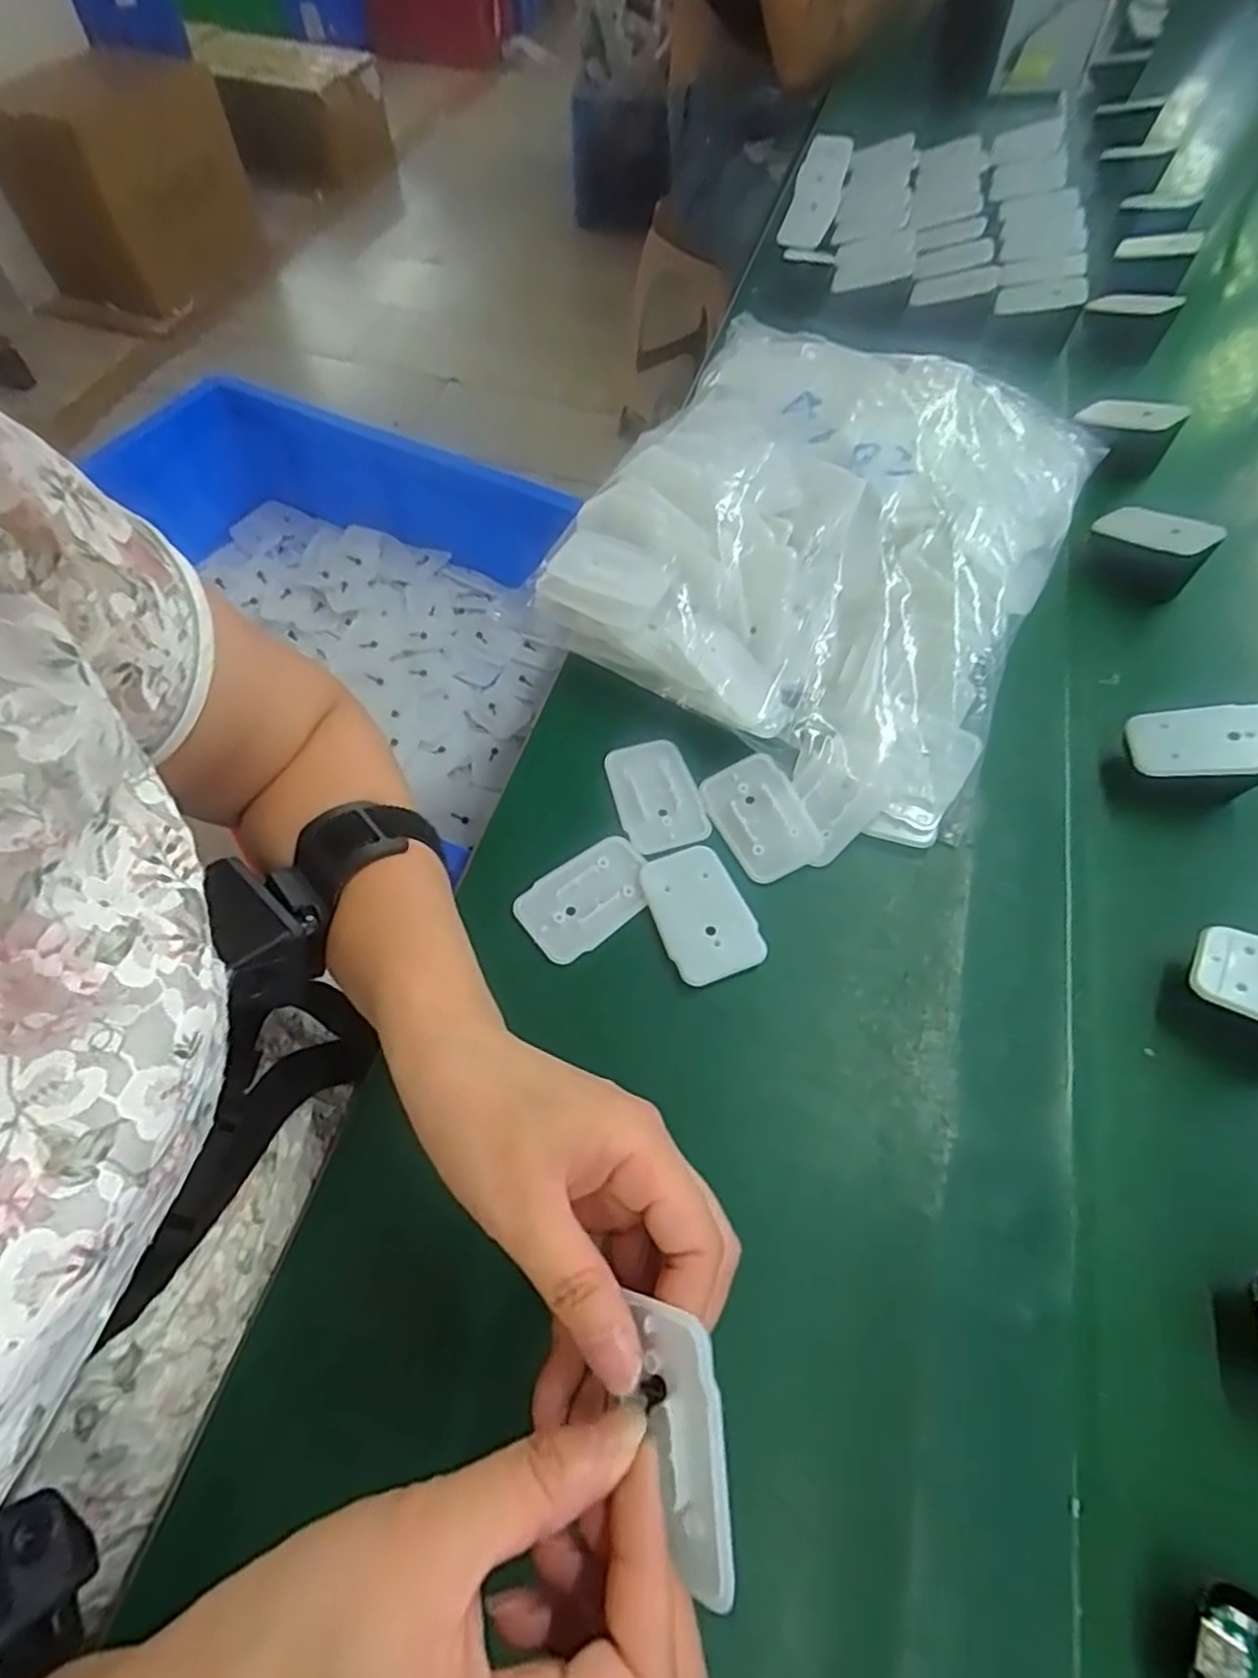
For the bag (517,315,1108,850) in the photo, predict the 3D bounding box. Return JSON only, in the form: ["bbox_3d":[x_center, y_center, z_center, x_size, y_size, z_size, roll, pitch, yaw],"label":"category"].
[{"bbox_3d":[0.120,-0.187,0.448,0.265,0.085,0.313,26,65,13],"label":"bag"}]

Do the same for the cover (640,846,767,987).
[{"bbox_3d":[0.034,0.035,0.355,0.042,0.004,0.068,-21,64,-11],"label":"cover"}]

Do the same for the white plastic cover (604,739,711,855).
[{"bbox_3d":[0.014,-0.024,0.394,0.043,0.005,0.067,-16,63,-8],"label":"white plastic cover"}]

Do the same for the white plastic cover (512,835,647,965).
[{"bbox_3d":[-0.021,0.029,0.366,0.068,0.004,0.045,-35,68,-17],"label":"white plastic cover"}]

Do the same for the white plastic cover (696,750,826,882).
[{"bbox_3d":[0.069,-0.013,0.380,0.044,0.007,0.068,-22,64,-11],"label":"white plastic cover"}]

